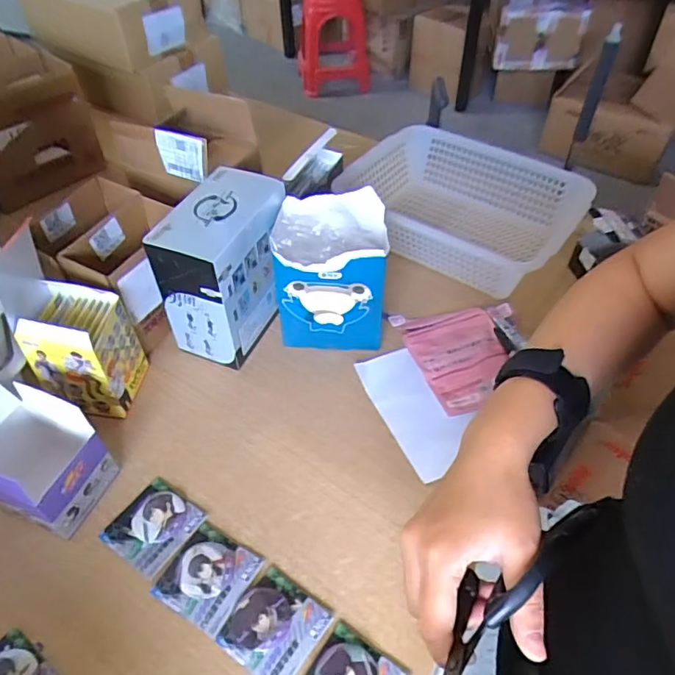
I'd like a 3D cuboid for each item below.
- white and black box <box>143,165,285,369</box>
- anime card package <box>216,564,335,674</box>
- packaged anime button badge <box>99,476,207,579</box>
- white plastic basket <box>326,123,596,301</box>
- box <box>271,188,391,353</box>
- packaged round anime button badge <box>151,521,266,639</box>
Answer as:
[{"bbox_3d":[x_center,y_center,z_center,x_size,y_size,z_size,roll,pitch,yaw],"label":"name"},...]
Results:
[{"bbox_3d":[-0.144,-0.089,0.718,0.103,0.202,0.169,16,51,16],"label":"white and black box"},{"bbox_3d":[-0.060,0.276,0.516,0.084,0.018,0.085,27,55,23],"label":"anime card package"},{"bbox_3d":[-0.202,0.203,0.588,0.087,0.010,0.084,25,54,22],"label":"packaged anime button badge"},{"bbox_3d":[0.193,-0.198,0.878,0.344,0.123,0.261,28,55,24],"label":"white plastic basket"},{"bbox_3d":[-0.006,-0.081,0.721,0.139,0.179,0.119,4,49,6],"label":"box"},{"bbox_3d":[-0.132,0.241,0.549,0.084,0.015,0.085,22,53,20],"label":"packaged round anime button badge"}]

